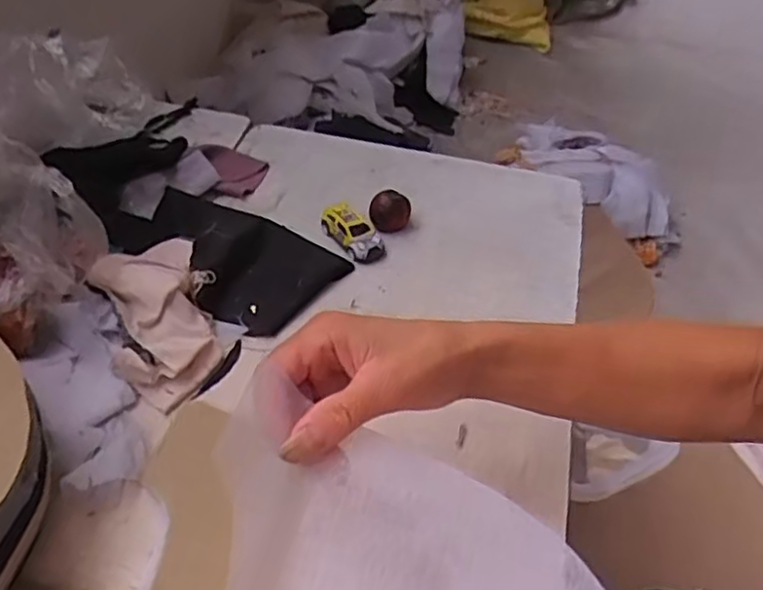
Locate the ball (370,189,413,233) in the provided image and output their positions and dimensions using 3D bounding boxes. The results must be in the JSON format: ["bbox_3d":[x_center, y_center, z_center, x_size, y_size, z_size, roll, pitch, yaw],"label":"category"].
[{"bbox_3d":[0.007,-0.072,0.589,0.035,0.029,0.028,7,47,3],"label":"ball"}]

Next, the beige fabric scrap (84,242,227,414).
[{"bbox_3d":[-0.162,0.013,0.492,0.072,0.028,0.139,-15,50,-17],"label":"beige fabric scrap"}]

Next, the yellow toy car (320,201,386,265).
[{"bbox_3d":[-0.026,-0.054,0.574,0.026,0.027,0.067,-28,54,-26],"label":"yellow toy car"}]

